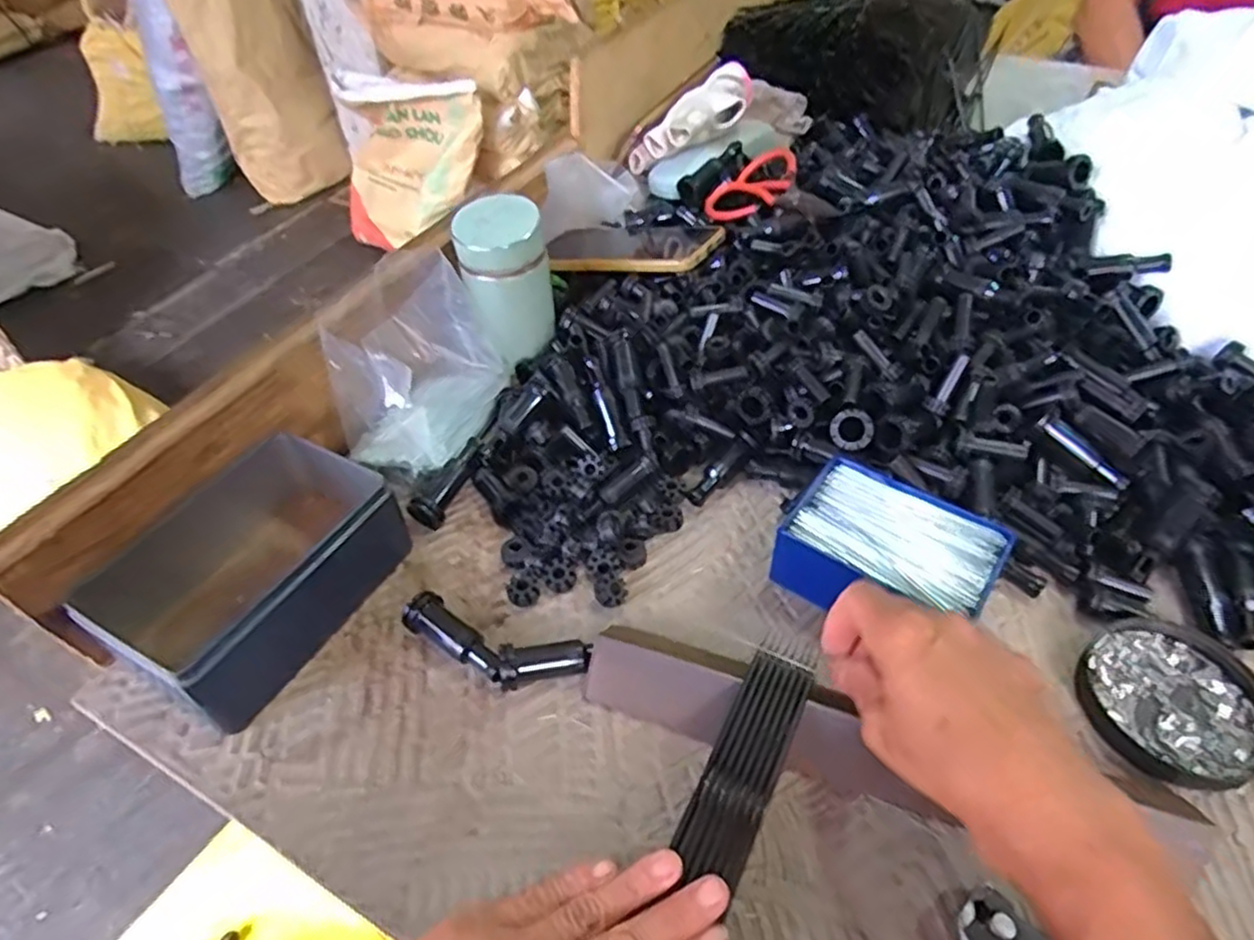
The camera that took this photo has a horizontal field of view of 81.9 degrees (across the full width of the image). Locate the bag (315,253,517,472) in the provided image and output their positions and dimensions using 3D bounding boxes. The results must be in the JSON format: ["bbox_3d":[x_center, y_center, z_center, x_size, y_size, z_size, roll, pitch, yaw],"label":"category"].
[{"bbox_3d":[-0.145,-0.080,0.503,0.091,0.088,0.122,19,49,19],"label":"bag"}]

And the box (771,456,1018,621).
[{"bbox_3d":[0.149,0.048,0.418,0.112,0.036,0.080,26,52,24],"label":"box"}]

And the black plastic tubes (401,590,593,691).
[{"bbox_3d":[-0.073,0.097,0.395,0.105,0.023,0.034,13,49,14],"label":"black plastic tubes"}]

